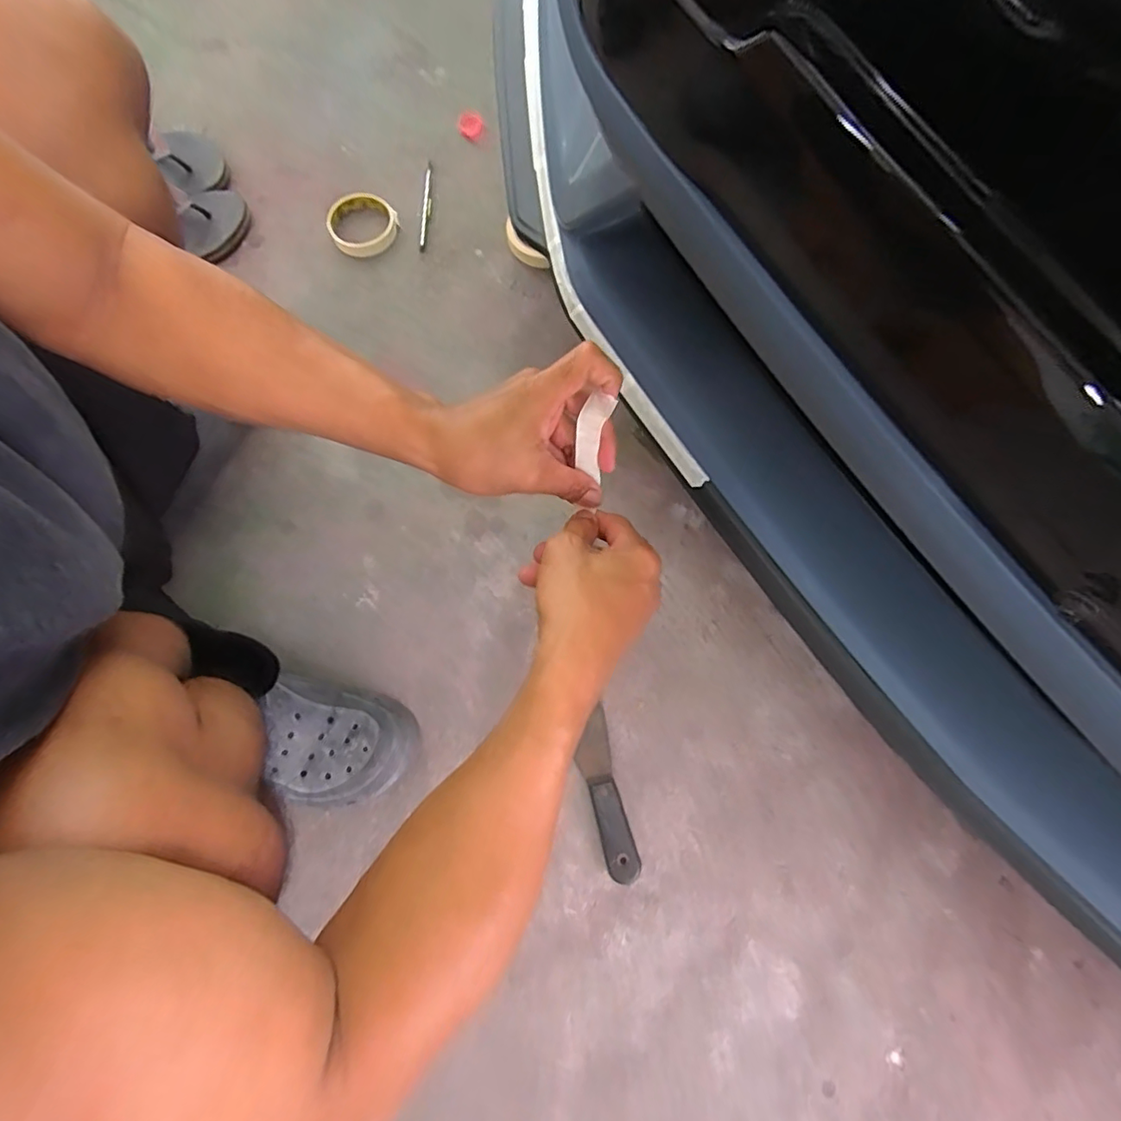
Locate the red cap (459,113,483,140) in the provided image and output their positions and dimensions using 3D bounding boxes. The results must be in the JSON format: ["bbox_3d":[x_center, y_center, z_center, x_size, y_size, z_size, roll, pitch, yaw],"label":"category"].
[{"bbox_3d":[-0.126,-0.610,0.791,0.033,0.010,0.038,-8,77,-2],"label":"red cap"}]

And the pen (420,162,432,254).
[{"bbox_3d":[-0.180,-0.476,0.756,0.012,0.009,0.132,1,76,0],"label":"pen"}]

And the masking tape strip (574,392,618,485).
[{"bbox_3d":[0.022,-0.083,0.387,0.023,0.071,0.011,20,55,5],"label":"masking tape strip"}]

